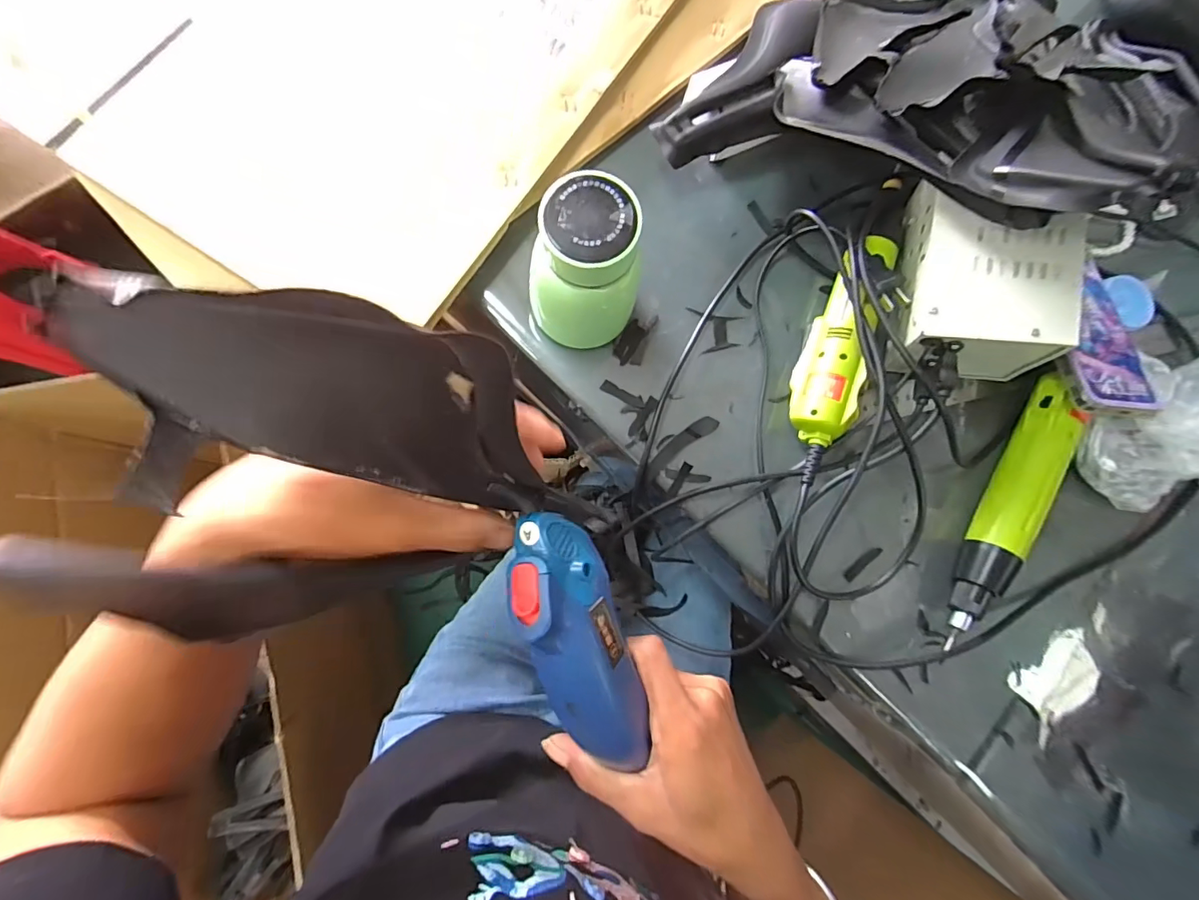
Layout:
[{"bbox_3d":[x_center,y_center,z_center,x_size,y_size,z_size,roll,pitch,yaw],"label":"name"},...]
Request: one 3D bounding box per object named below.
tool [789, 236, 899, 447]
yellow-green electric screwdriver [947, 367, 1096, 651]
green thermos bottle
[{"bbox_3d":[0.190,-0.088,0.400,0.047,0.058,0.170,21,82,-2],"label":"tool"},{"bbox_3d":[0.321,0.047,0.399,0.030,0.046,0.215,29,82,-1],"label":"yellow-green electric screwdriver"},{"bbox_3d":[-0.009,-0.125,0.363,0.076,0.116,0.072,1,83,-5],"label":"green thermos bottle"}]

